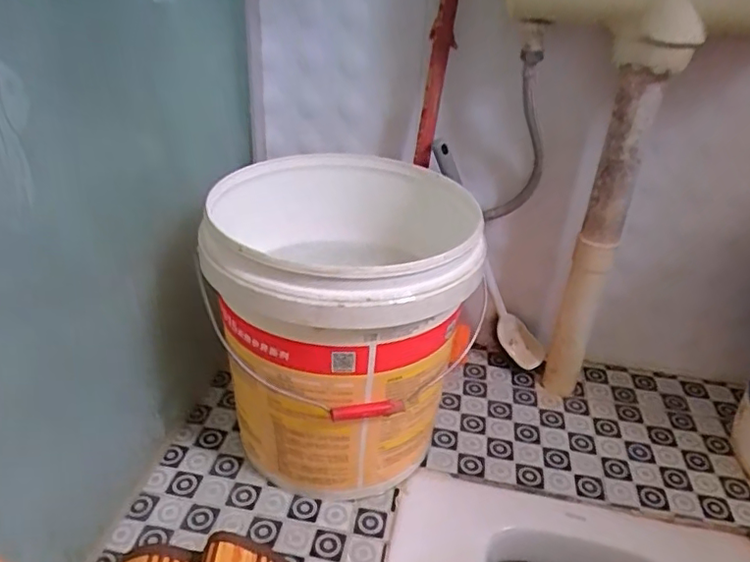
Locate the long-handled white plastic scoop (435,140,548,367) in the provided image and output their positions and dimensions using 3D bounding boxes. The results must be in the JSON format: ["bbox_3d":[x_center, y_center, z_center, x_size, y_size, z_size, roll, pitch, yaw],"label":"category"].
[{"bbox_3d":[0.162,-0.027,0.813,0.059,0.371,0.038,-16,26,19],"label":"long-handled white plastic scoop"}]

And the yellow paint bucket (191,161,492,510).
[{"bbox_3d":[-0.042,0.061,0.694,0.279,0.330,0.272,3,31,-2],"label":"yellow paint bucket"}]

